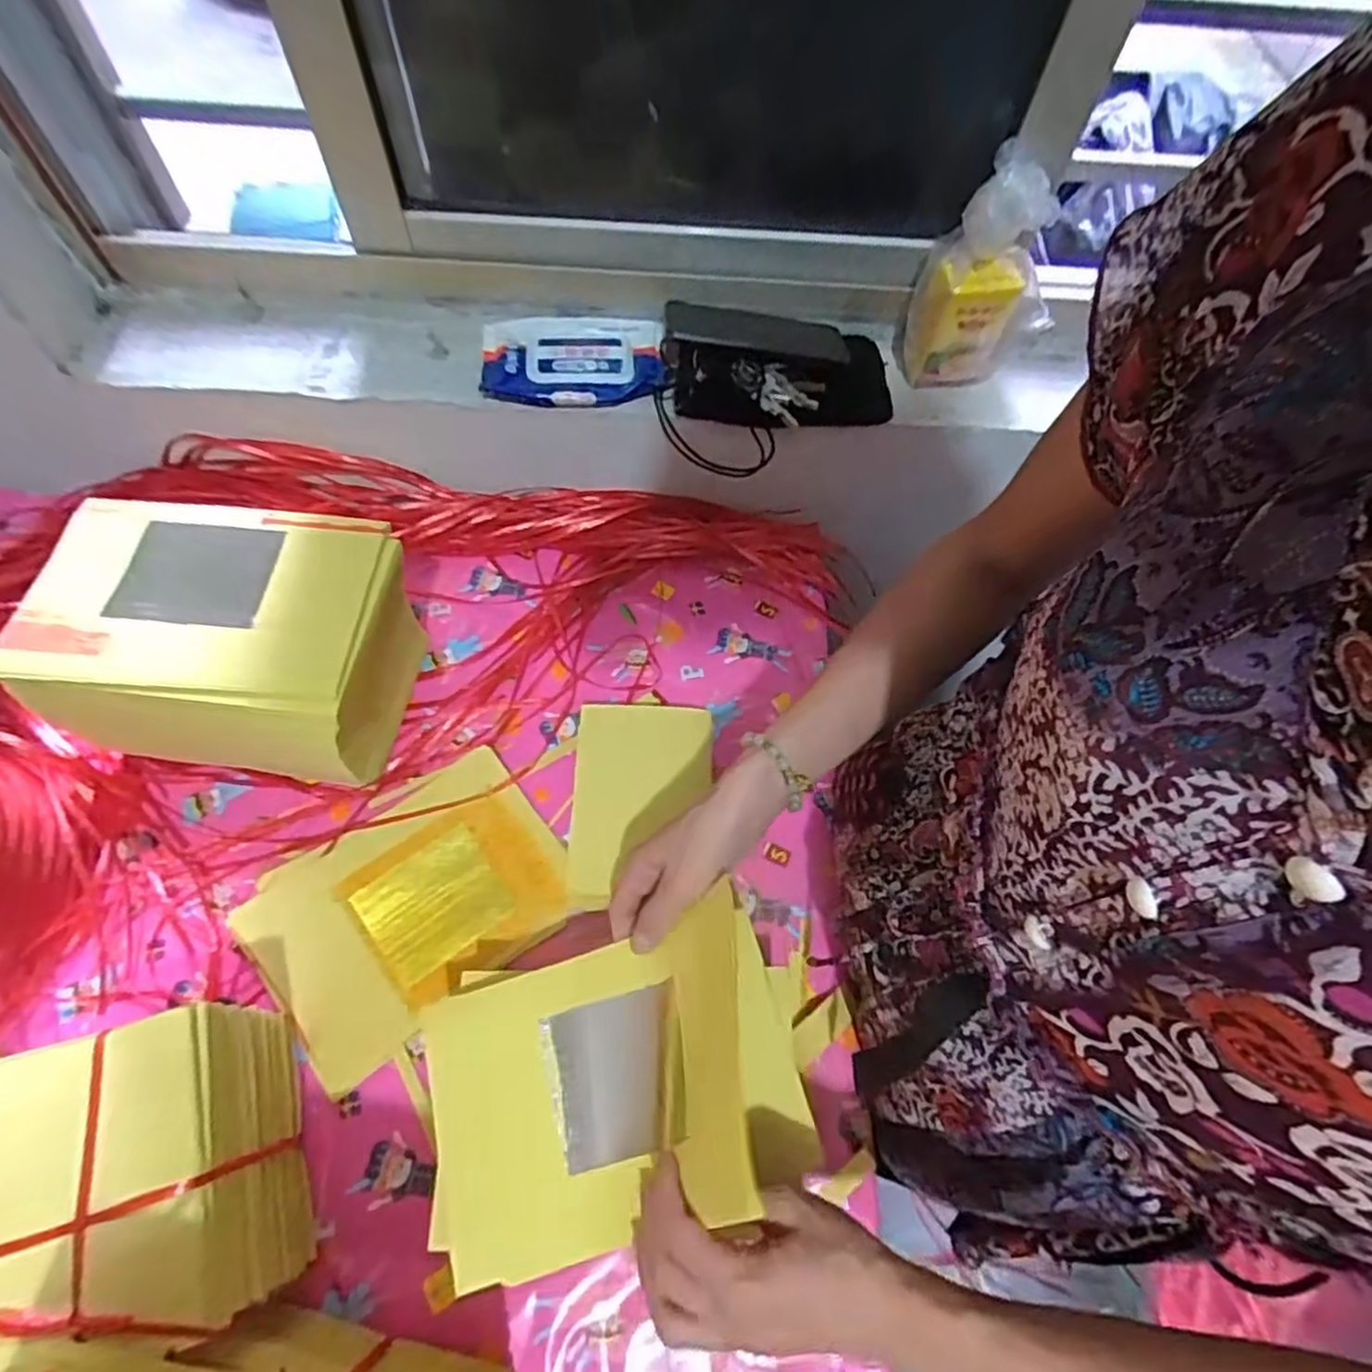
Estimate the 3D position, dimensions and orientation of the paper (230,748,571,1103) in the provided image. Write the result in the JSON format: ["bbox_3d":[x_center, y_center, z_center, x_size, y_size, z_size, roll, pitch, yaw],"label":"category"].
[{"bbox_3d":[-0.219,0.172,0.574,0.226,0.021,0.166,-34,73,-19],"label":"paper"}]

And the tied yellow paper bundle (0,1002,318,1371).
[{"bbox_3d":[-0.319,0.297,0.435,0.128,0.143,0.160,-14,64,-10],"label":"tied yellow paper bundle"}]

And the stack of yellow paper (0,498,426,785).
[{"bbox_3d":[-0.359,-0.031,0.584,0.242,0.157,0.174,6,62,0],"label":"stack of yellow paper"}]

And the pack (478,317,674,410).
[{"bbox_3d":[-0.105,-0.306,0.665,0.167,0.031,0.092,-1,62,-3],"label":"pack"}]

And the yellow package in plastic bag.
[{"bbox_3d":[0.259,-0.339,0.607,0.119,0.177,0.057,13,62,4],"label":"yellow package in plastic bag"}]

